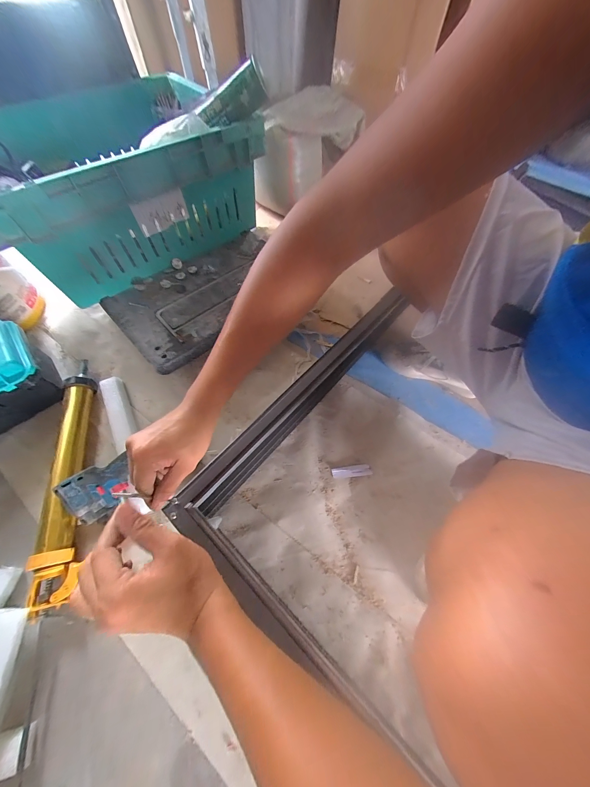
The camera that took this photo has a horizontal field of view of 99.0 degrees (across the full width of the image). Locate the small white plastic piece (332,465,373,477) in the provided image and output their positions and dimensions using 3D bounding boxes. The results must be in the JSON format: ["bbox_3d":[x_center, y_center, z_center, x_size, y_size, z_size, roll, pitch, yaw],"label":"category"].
[{"bbox_3d":[0.129,0.178,0.576,0.088,0.013,0.023,-5,64,-6],"label":"small white plastic piece"}]

